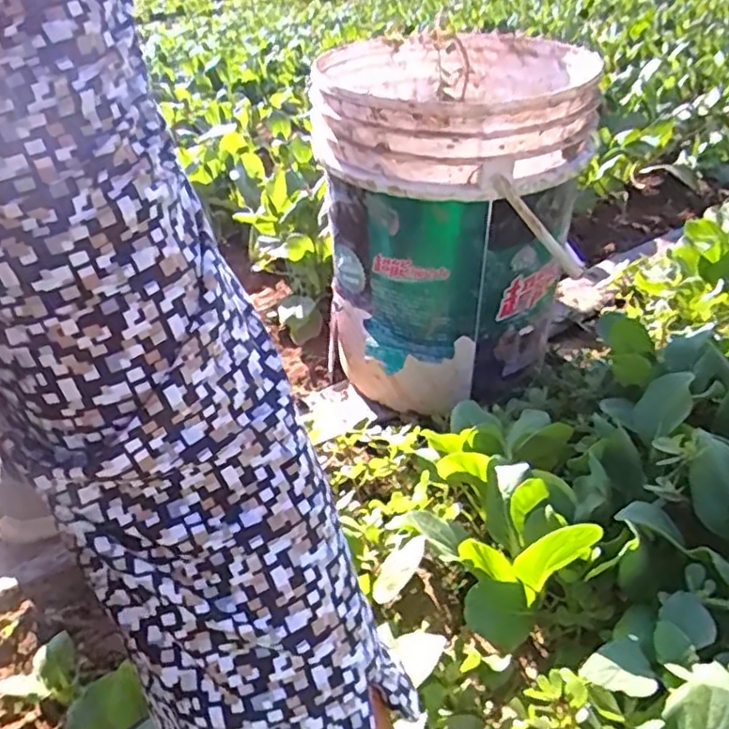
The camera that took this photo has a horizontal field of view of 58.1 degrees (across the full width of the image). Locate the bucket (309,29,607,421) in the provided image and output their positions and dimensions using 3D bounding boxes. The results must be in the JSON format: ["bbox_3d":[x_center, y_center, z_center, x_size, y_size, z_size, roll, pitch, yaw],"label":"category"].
[{"bbox_3d":[0.097,-0.170,0.768,0.267,0.349,0.316,2,32,7],"label":"bucket"}]

